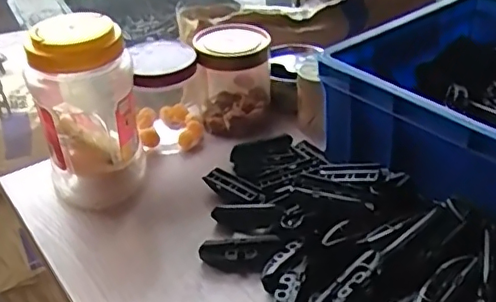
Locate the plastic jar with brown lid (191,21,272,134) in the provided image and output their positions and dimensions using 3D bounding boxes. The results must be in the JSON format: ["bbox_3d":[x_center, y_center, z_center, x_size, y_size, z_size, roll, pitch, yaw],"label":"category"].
[{"bbox_3d":[-0.016,-0.088,0.661,0.082,0.097,0.094,-5,35,-3],"label":"plastic jar with brown lid"}]

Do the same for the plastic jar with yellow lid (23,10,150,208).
[{"bbox_3d":[-0.157,-0.041,0.559,0.095,0.172,0.089,-2,35,1],"label":"plastic jar with yellow lid"}]

